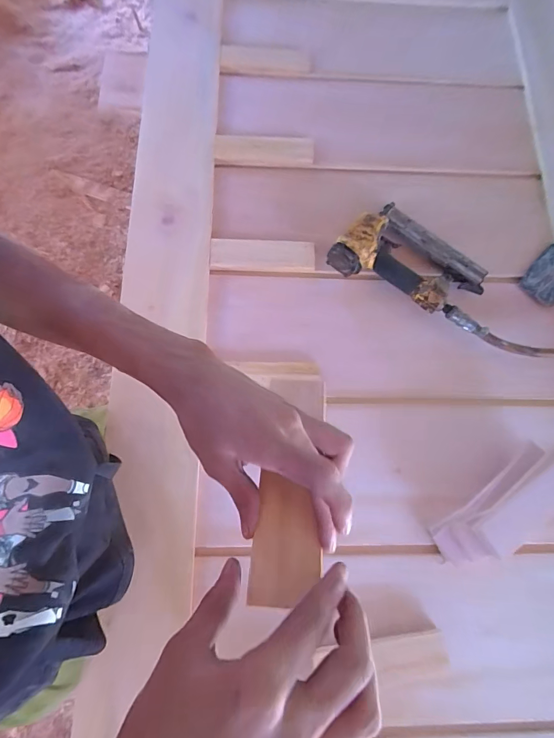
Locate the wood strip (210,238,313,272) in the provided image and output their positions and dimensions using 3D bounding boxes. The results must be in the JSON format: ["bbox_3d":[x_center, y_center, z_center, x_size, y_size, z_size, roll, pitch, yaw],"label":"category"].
[{"bbox_3d":[-0.025,-0.192,0.649,0.173,0.013,0.053,4,76,-3],"label":"wood strip"}]

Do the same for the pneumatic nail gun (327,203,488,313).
[{"bbox_3d":[0.221,-0.176,0.631,0.222,0.057,0.163,38,77,6],"label":"pneumatic nail gun"}]

